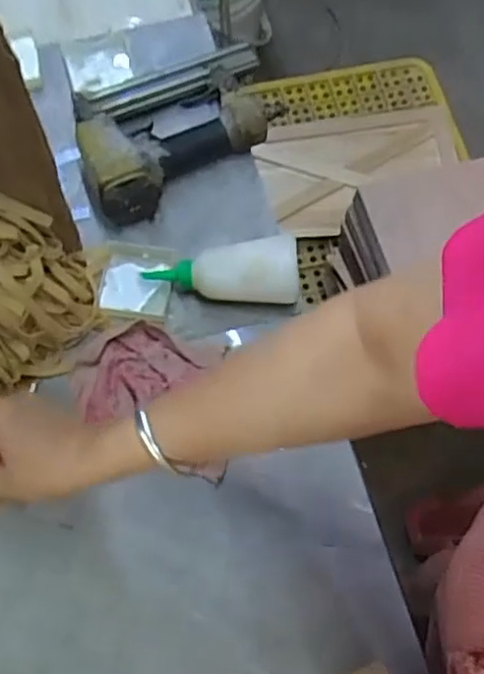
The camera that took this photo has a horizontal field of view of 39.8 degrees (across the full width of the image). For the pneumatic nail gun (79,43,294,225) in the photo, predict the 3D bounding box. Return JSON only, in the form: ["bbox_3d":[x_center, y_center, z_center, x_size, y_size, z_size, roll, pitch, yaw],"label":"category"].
[{"bbox_3d":[-0.065,-0.231,0.711,0.218,0.058,0.173,-19,72,-9],"label":"pneumatic nail gun"}]

